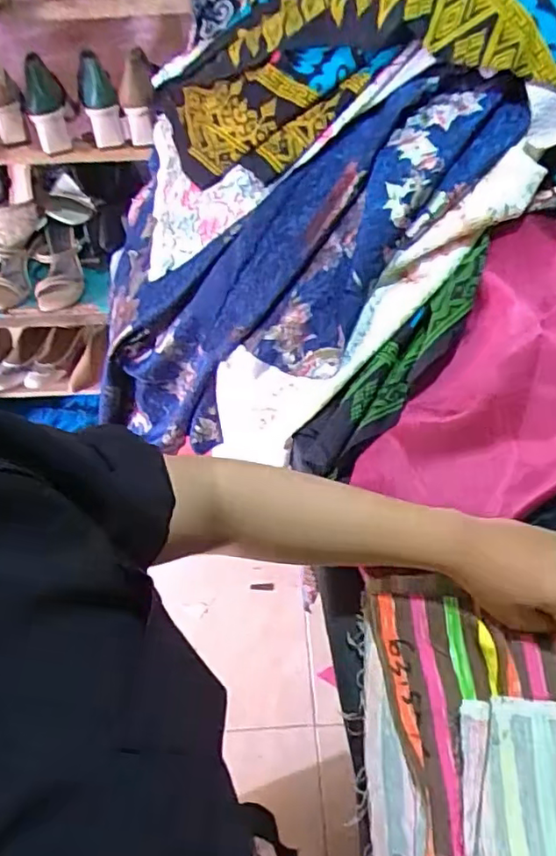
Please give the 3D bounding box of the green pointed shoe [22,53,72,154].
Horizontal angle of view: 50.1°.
[{"bbox_3d":[-0.393,-0.544,0.997,0.067,0.073,0.156,-11,97,-6],"label":"green pointed shoe"}]

